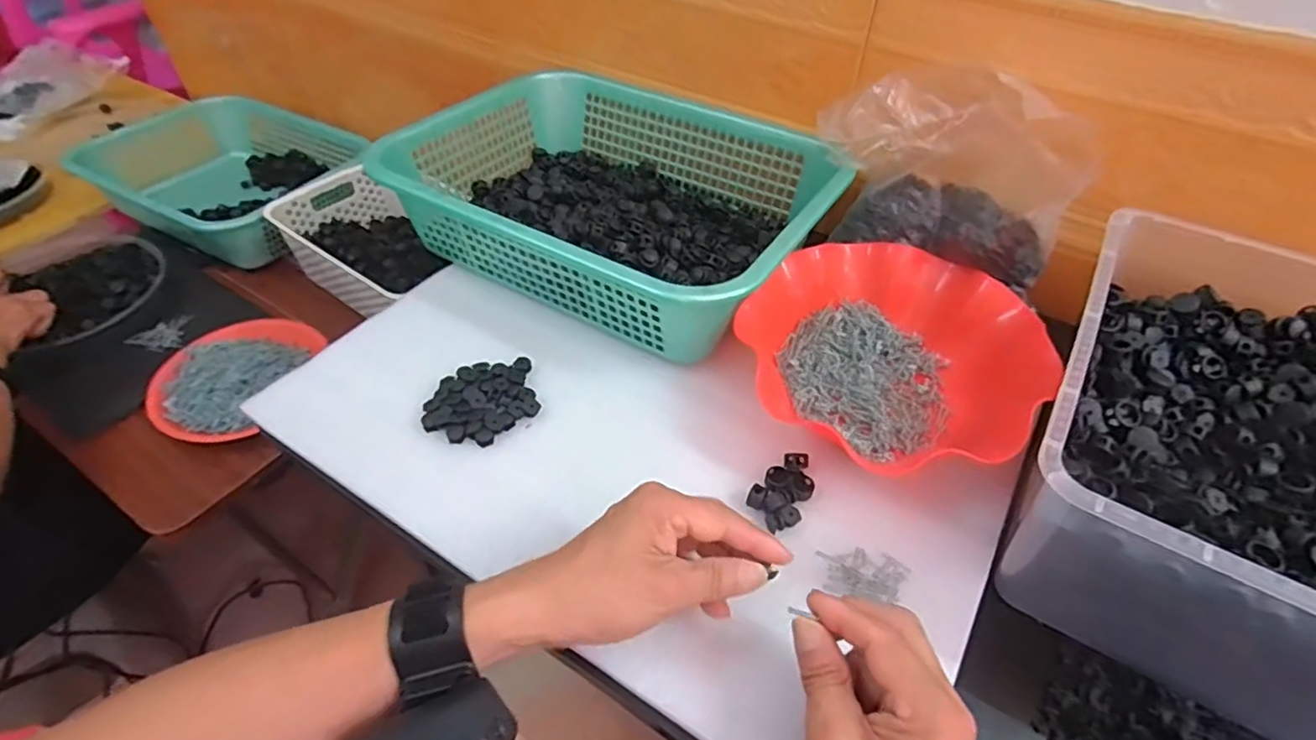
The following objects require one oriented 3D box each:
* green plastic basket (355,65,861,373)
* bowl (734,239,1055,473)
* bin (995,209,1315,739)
[{"bbox_3d":[-0.038,-0.167,0.618,0.383,0.097,0.298,24,51,20],"label":"green plastic basket"},{"bbox_3d":[0.179,-0.014,0.507,0.220,0.059,0.203,1,47,-1],"label":"bowl"},{"bbox_3d":[0.380,0.066,0.386,0.288,0.128,0.294,26,52,21],"label":"bin"}]

